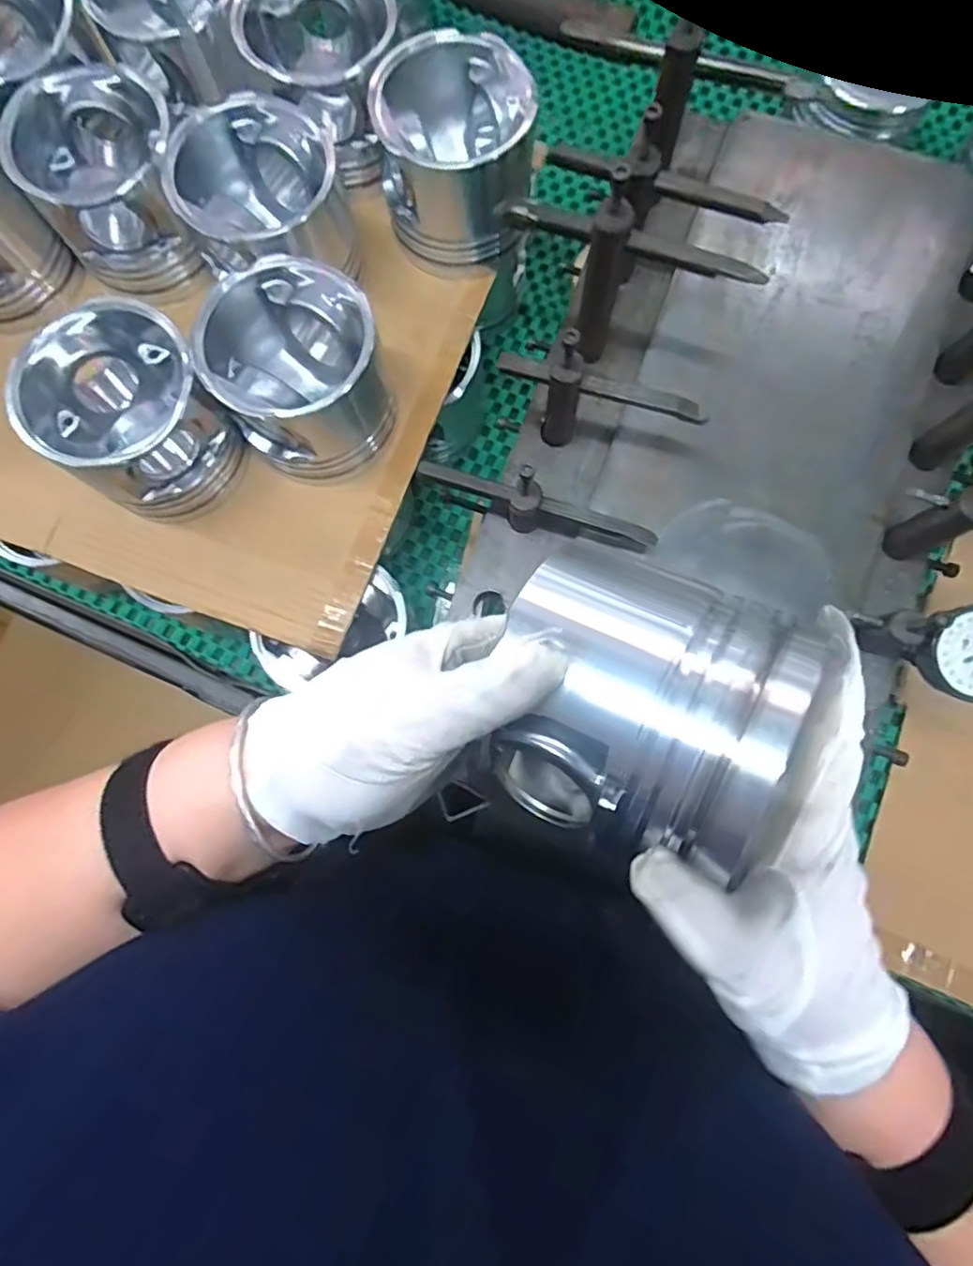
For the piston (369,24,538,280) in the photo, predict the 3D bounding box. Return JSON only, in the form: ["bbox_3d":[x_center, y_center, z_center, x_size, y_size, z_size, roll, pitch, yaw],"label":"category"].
[{"bbox_3d":[-0.022,-0.345,0.454,0.107,0.098,0.100,-1,79,-1],"label":"piston"}]

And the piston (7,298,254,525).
[{"bbox_3d":[-0.232,-0.140,0.419,0.108,0.092,0.107,39,81,7],"label":"piston"}]

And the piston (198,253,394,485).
[{"bbox_3d":[-0.123,-0.172,0.425,0.109,0.092,0.109,-36,81,-7],"label":"piston"}]

